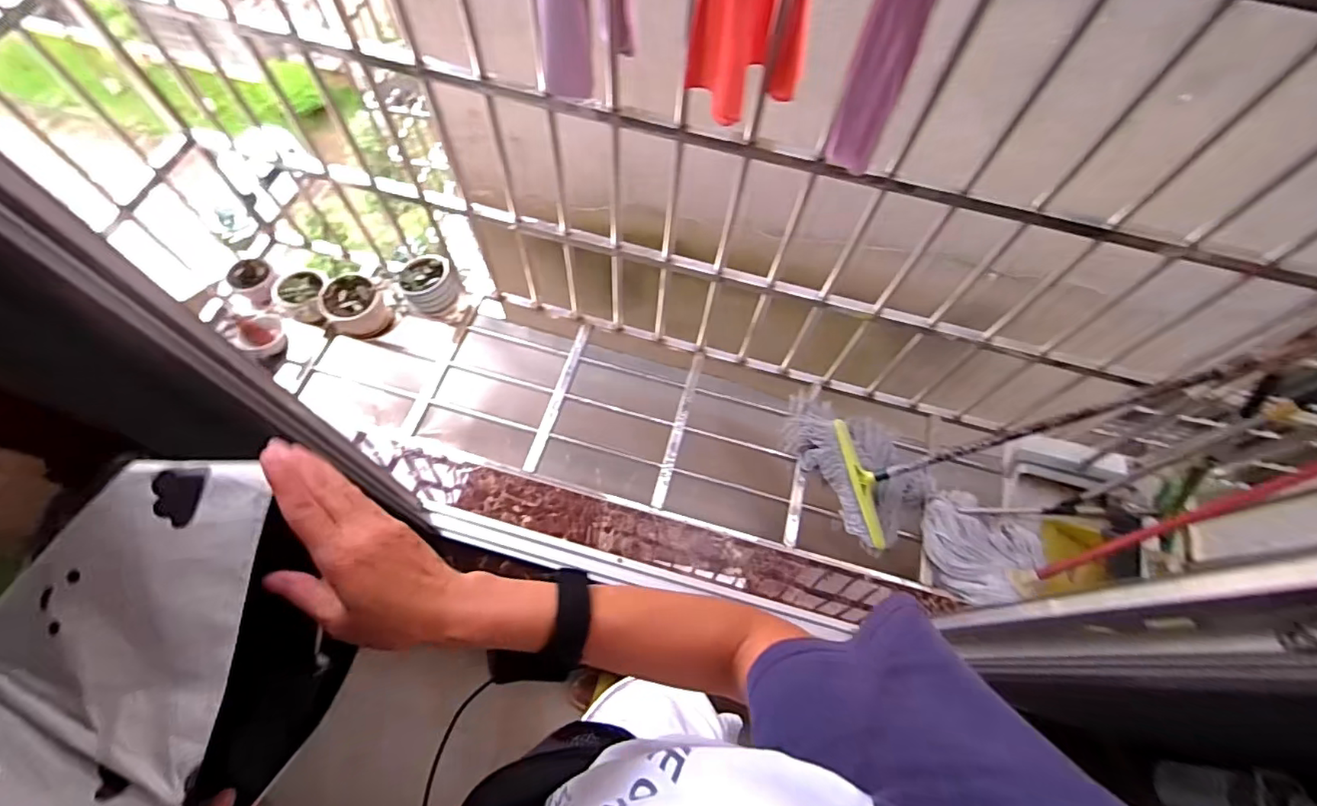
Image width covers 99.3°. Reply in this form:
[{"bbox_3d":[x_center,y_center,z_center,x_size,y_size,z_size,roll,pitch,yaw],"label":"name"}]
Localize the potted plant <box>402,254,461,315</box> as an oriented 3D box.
[{"bbox_3d":[-0.606,-0.310,1.490,0.140,0.113,0.105,-24,68,-14],"label":"potted plant"}]

